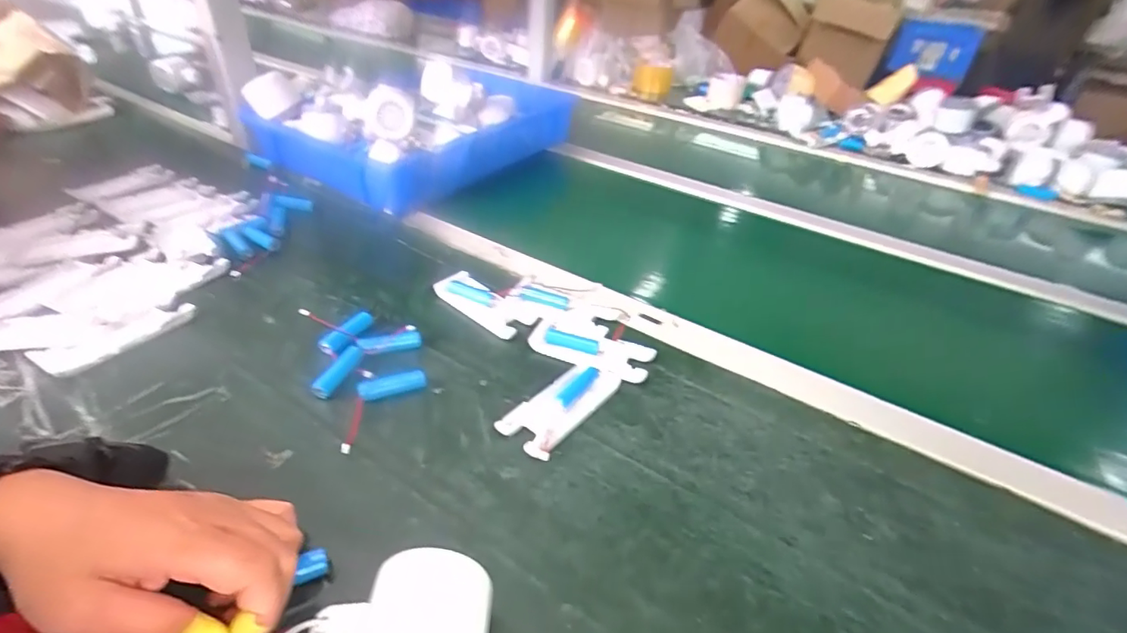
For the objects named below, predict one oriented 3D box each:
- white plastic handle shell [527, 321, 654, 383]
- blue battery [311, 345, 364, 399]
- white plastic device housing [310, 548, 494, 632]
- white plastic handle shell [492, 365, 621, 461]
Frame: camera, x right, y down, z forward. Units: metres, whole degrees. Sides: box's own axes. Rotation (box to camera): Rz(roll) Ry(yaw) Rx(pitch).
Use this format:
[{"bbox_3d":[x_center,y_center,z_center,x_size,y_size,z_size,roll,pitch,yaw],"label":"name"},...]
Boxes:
[{"bbox_3d":[0.023,0.027,0.462,0.112,0.018,0.041,17,39,15],"label":"white plastic handle shell"},{"bbox_3d":[-0.181,0.044,0.415,0.015,0.012,0.052,13,38,10],"label":"blue battery"},{"bbox_3d":[-0.078,0.153,0.251,0.081,0.059,0.054,3,38,-2],"label":"white plastic device housing"},{"bbox_3d":[-0.002,0.069,0.408,0.048,0.015,0.106,26,42,25],"label":"white plastic handle shell"}]

